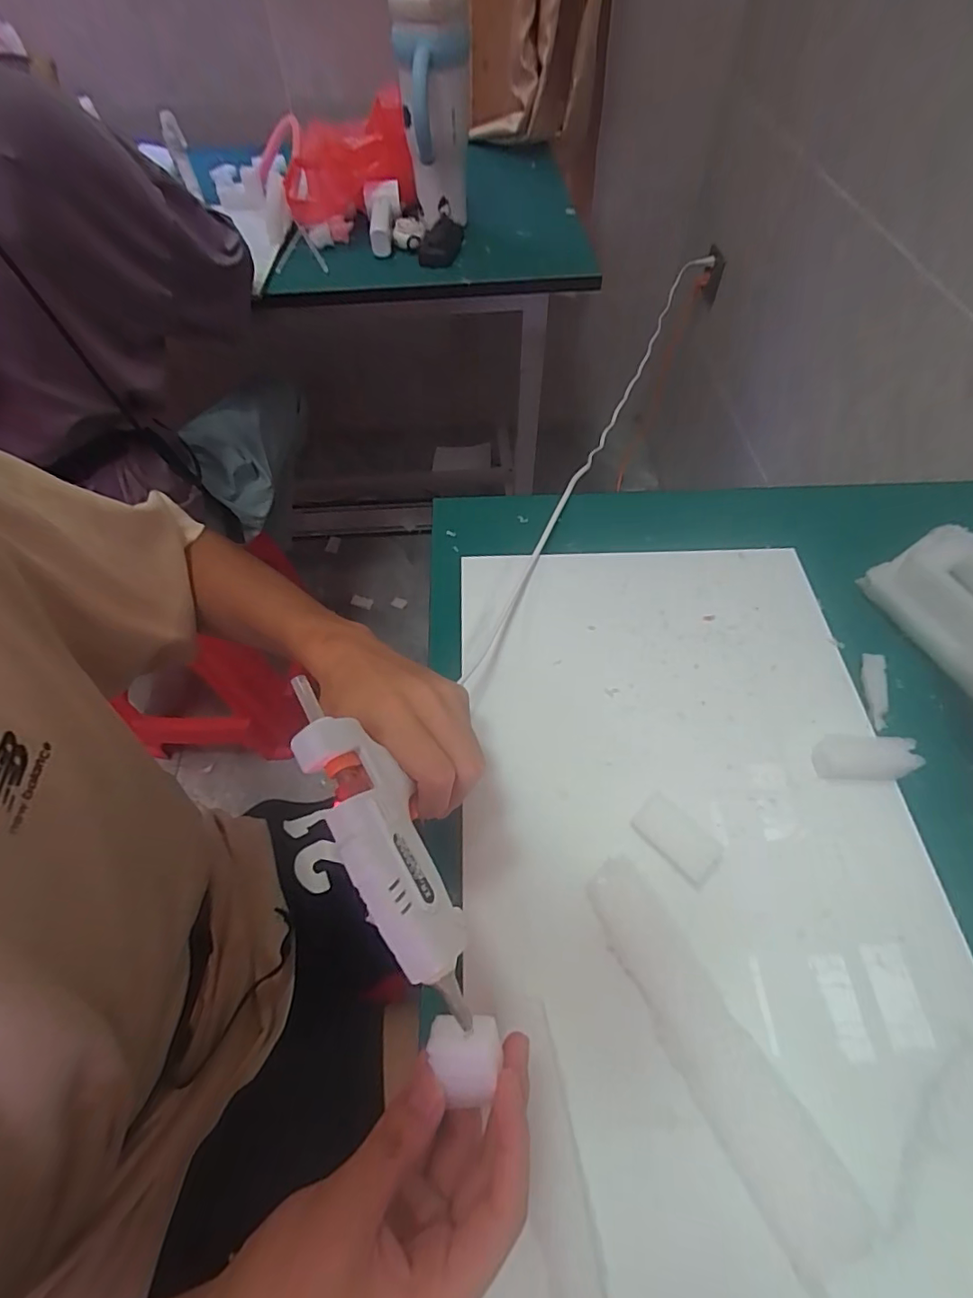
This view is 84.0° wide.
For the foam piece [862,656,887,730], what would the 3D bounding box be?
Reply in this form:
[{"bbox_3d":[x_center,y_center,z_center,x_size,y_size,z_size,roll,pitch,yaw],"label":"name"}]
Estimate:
[{"bbox_3d":[0.296,0.033,0.409,0.017,0.008,0.065,14,58,10],"label":"foam piece"}]

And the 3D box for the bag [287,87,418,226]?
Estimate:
[{"bbox_3d":[-0.221,-0.792,0.873,0.190,0.138,0.236,-8,58,-4],"label":"bag"}]

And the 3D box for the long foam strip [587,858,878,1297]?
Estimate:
[{"bbox_3d":[0.118,0.209,0.289,0.041,0.010,0.190,-25,60,-14],"label":"long foam strip"}]

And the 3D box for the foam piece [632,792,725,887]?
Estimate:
[{"bbox_3d":[0.123,0.122,0.347,0.032,0.004,0.053,-39,64,-22],"label":"foam piece"}]

